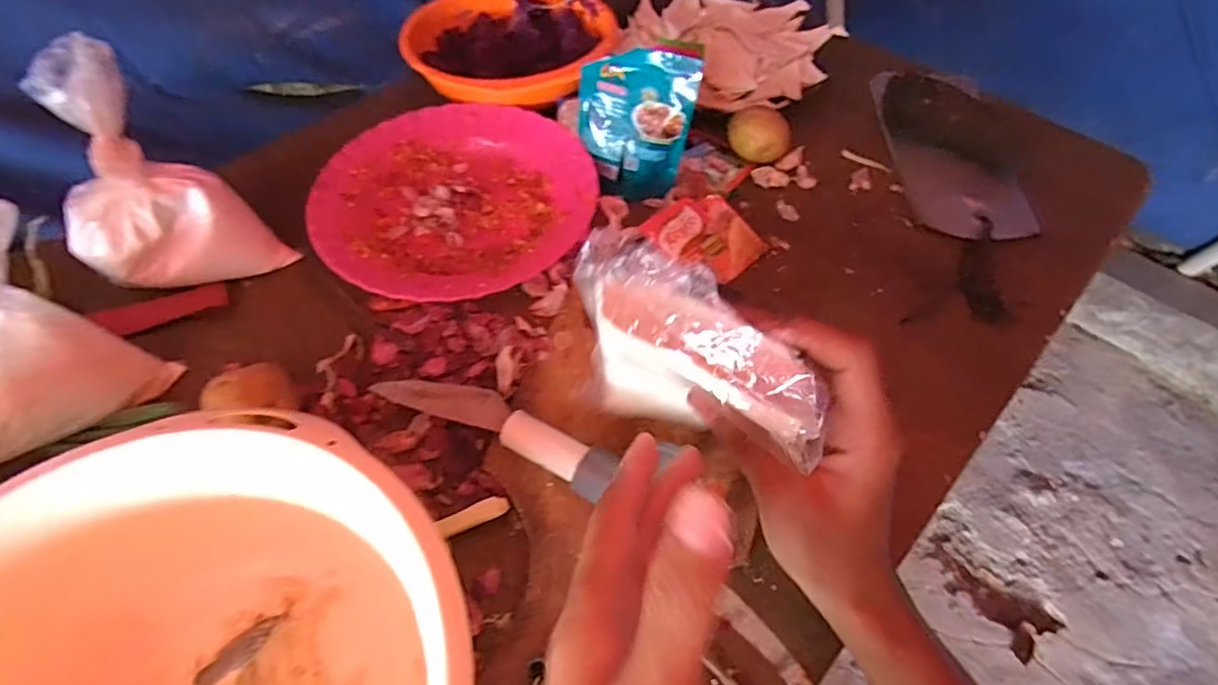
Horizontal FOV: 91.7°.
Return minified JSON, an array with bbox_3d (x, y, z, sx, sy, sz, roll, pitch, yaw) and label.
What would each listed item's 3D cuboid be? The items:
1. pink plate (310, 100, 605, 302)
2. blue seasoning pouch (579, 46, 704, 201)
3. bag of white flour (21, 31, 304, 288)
[{"bbox_3d":[-0.120,-0.116,0.472,0.211,0.033,0.212,1,54,-2],"label":"pink plate"},{"bbox_3d":[0.018,-0.172,0.465,0.089,0.113,0.023,23,38,12],"label":"blue seasoning pouch"},{"bbox_3d":[-0.304,-0.096,0.384,0.087,0.140,0.102,34,61,18],"label":"bag of white flour"}]

